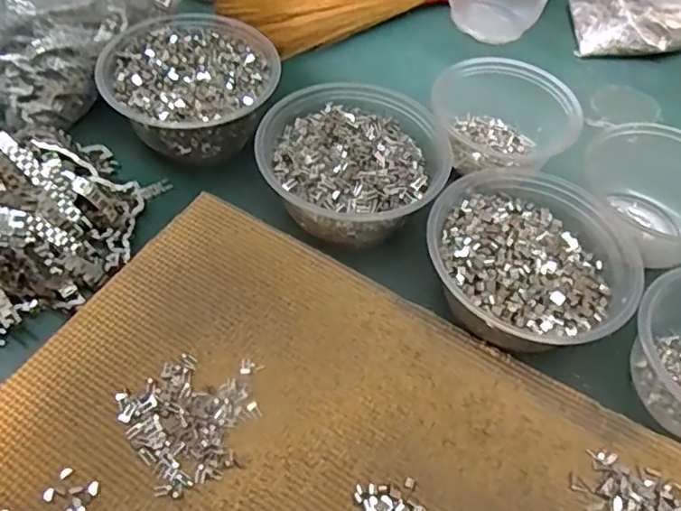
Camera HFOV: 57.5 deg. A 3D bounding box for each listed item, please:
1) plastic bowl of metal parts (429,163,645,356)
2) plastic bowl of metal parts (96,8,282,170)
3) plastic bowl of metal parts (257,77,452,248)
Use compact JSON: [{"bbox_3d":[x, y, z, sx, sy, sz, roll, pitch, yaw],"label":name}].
[{"bbox_3d":[0.125,0.003,0.424,0.129,0.053,0.134,2,52,-3],"label":"plastic bowl of metal parts"},{"bbox_3d":[-0.118,-0.135,0.504,0.129,0.059,0.136,2,52,-3],"label":"plastic bowl of metal parts"},{"bbox_3d":[0.013,-0.072,0.468,0.129,0.056,0.134,2,52,-3],"label":"plastic bowl of metal parts"}]

